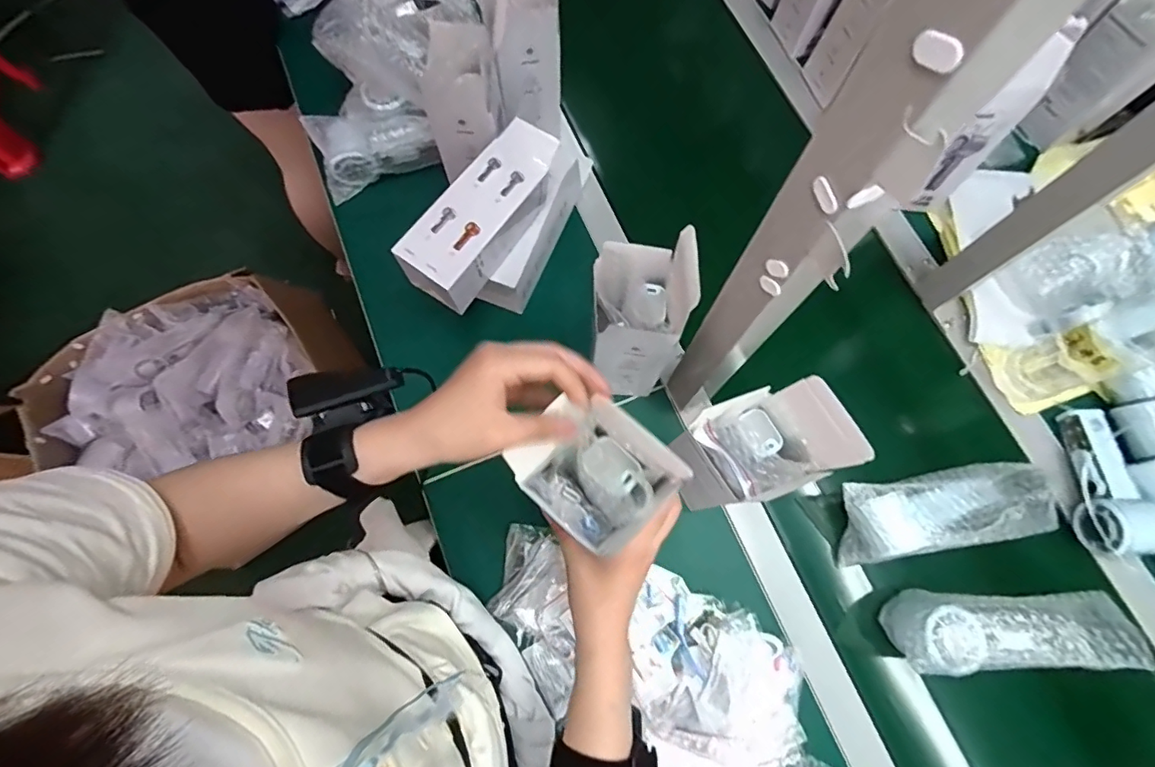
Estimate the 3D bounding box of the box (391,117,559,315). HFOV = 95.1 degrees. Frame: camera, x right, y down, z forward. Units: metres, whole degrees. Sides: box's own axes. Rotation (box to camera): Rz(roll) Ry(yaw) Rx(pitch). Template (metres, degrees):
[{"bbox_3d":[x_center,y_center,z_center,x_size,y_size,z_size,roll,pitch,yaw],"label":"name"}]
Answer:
[{"bbox_3d":[-0.098,-0.170,0.558,0.071,0.076,0.199,35,77,10],"label":"box"}]

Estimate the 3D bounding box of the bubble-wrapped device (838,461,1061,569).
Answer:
[{"bbox_3d":[0.374,0.131,0.544,0.194,0.058,0.077,-9,74,-2],"label":"bubble-wrapped device"}]

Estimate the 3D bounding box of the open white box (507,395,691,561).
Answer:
[{"bbox_3d":[0.011,0.062,0.361,0.094,0.068,0.079,41,78,12],"label":"open white box"}]

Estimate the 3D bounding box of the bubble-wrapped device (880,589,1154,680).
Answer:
[{"bbox_3d":[0.407,0.237,0.506,0.196,0.067,0.067,-1,74,0],"label":"bubble-wrapped device"}]

